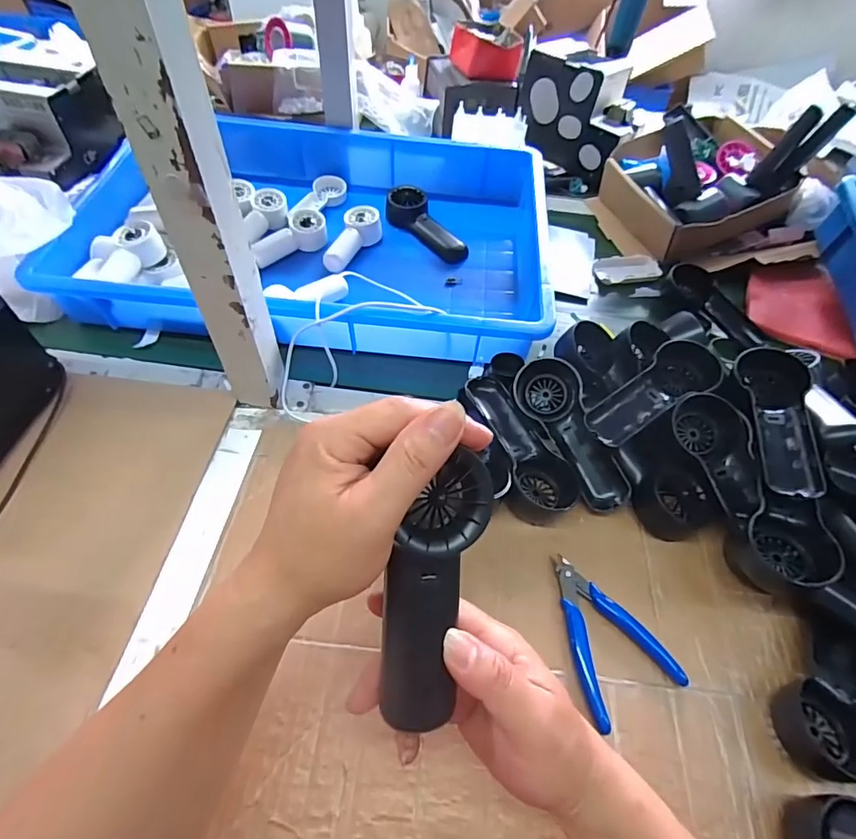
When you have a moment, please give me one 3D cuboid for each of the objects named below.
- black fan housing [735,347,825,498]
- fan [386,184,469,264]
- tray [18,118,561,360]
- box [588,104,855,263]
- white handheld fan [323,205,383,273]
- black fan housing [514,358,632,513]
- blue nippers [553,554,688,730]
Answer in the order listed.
[{"bbox_3d":[0.298,-0.001,0.422,0.057,0.044,0.158,15,54,7],"label":"black fan housing"},{"bbox_3d":[0.000,-0.275,0.671,0.059,0.040,0.148,-34,63,-25],"label":"fan"},{"bbox_3d":[-0.134,-0.238,0.618,0.554,0.083,0.390,6,54,0],"label":"tray"},{"bbox_3d":[0.381,-0.362,0.694,0.219,0.156,0.209,-17,57,-16],"label":"box"},{"bbox_3d":[-0.096,-0.237,0.634,0.049,0.028,0.115,14,54,6],"label":"white handheld fan"},{"bbox_3d":[0.130,0.010,0.451,0.065,0.039,0.153,-11,55,-12],"label":"black fan housing"},{"bbox_3d":[0.145,0.165,0.375,0.075,0.011,0.120,-5,54,-8],"label":"blue nippers"}]

